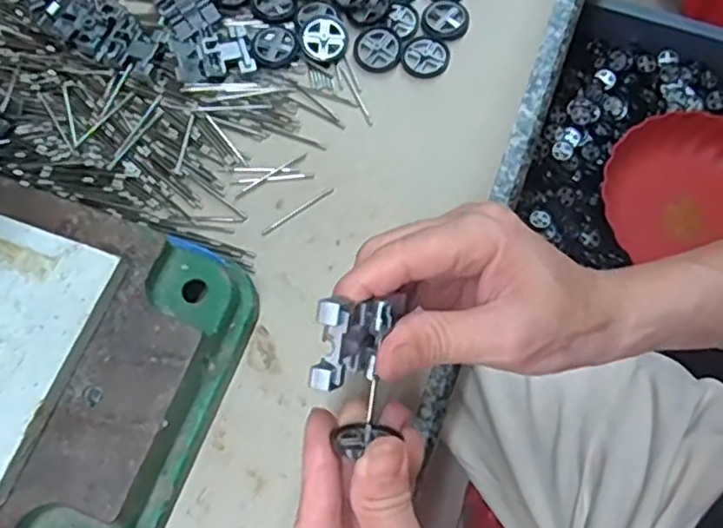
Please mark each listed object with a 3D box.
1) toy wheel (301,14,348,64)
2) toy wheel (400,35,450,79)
[{"bbox_3d":[-0.021,-0.131,0.388,0.026,0.005,0.030,-24,71,-9],"label":"toy wheel"},{"bbox_3d":[0.037,-0.120,0.387,0.027,0.004,0.026,0,69,0],"label":"toy wheel"}]

